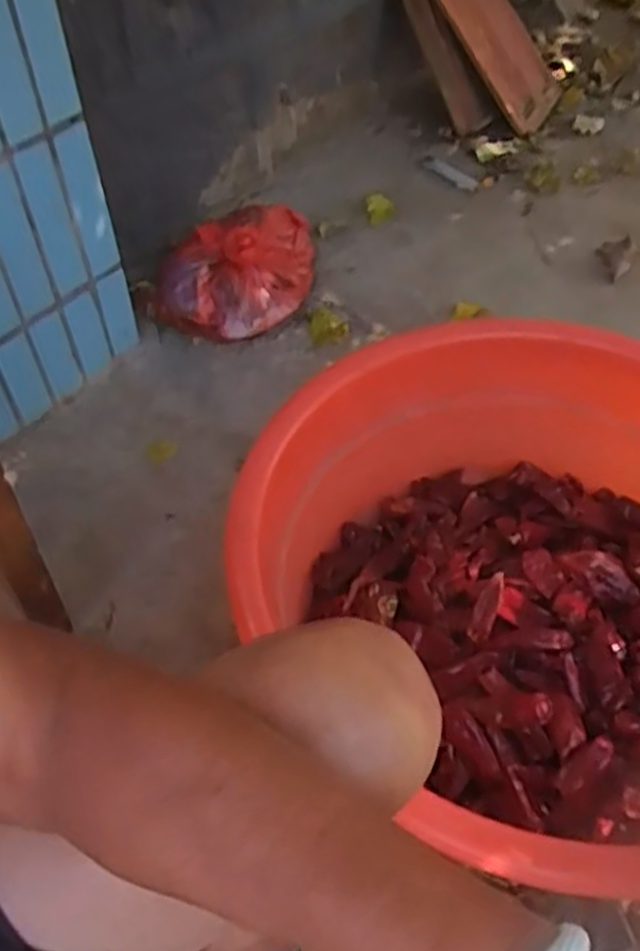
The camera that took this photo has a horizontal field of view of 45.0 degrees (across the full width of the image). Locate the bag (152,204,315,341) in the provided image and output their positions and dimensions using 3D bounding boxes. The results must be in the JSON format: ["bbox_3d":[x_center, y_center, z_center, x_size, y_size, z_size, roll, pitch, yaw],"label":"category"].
[{"bbox_3d":[-0.136,-0.333,1.192,0.248,0.134,0.207,-2,50,-1],"label":"bag"}]

